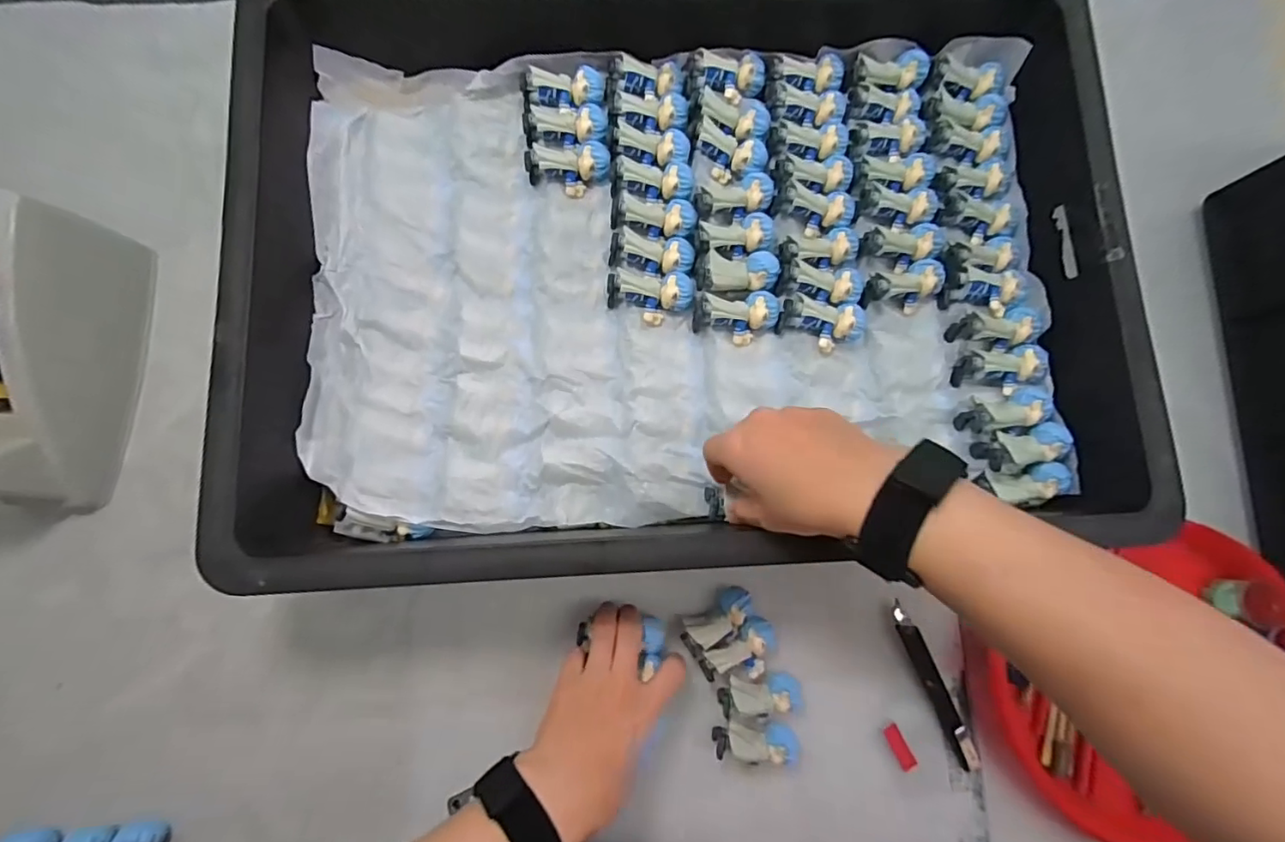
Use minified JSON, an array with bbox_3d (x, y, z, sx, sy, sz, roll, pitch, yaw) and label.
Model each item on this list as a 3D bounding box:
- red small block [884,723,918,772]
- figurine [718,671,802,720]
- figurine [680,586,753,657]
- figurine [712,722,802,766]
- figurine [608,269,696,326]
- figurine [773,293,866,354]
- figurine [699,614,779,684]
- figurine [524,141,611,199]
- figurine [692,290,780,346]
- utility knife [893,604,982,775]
[{"bbox_3d":[0.198,0.252,0.420,0.013,0.004,0.033,-28,85,-7],"label":"red small block"},{"bbox_3d":[0.090,0.208,0.411,0.062,0.029,0.027,-1,82,-4],"label":"figurine"},{"bbox_3d":[0.057,0.154,0.419,0.061,0.029,0.029,-33,85,-7],"label":"figurine"},{"bbox_3d":[0.088,0.241,0.407,0.069,0.025,0.027,8,82,-2],"label":"figurine"},{"bbox_3d":[0.006,-0.091,0.397,0.061,0.023,0.036,10,82,-2],"label":"figurine"},{"bbox_3d":[0.130,-0.070,0.397,0.060,0.026,0.035,7,82,-2],"label":"figurine"},{"bbox_3d":[0.075,0.178,0.417,0.062,0.025,0.038,-35,86,-7],"label":"figurine"},{"bbox_3d":[-0.056,-0.192,0.411,0.061,0.027,0.032,7,82,-2],"label":"figurine"},{"bbox_3d":[0.068,-0.075,0.397,0.060,0.022,0.035,-2,82,-4],"label":"figurine"},{"bbox_3d":[0.228,0.207,0.426,0.016,0.006,0.134,-23,84,-6],"label":"utility knife"}]

